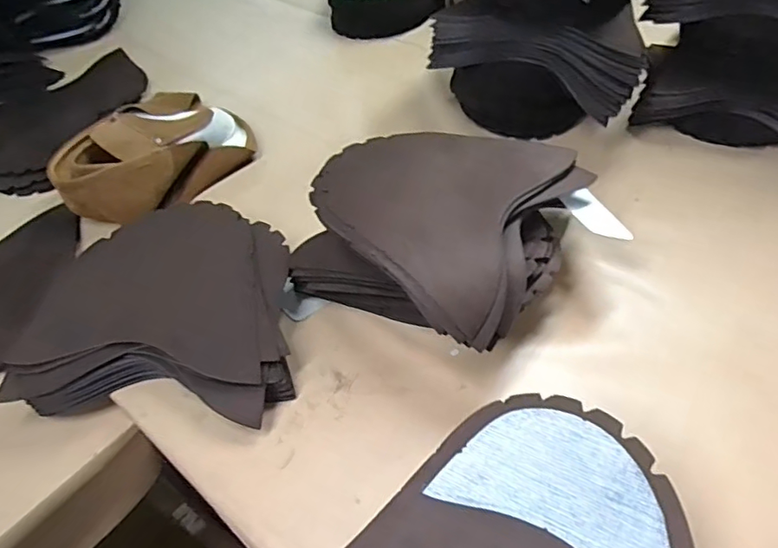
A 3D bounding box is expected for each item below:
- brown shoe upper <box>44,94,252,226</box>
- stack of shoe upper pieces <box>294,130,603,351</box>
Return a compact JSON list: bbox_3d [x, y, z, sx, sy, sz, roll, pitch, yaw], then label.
[{"bbox_3d":[-0.300,-0.168,0.762,0.158,0.082,0.267,17,52,19],"label":"brown shoe upper"},{"bbox_3d":[0.051,-0.045,0.582,0.236,0.127,0.230,26,55,25],"label":"stack of shoe upper pieces"}]

